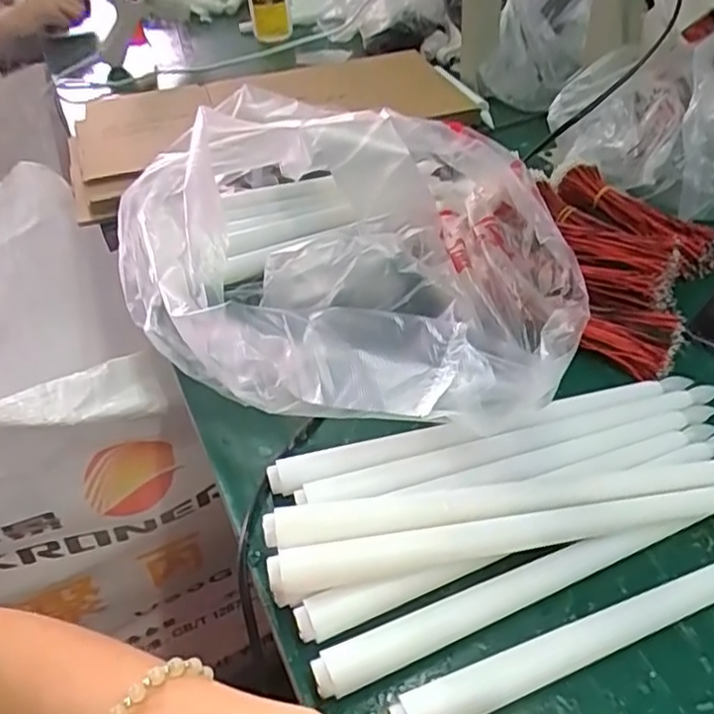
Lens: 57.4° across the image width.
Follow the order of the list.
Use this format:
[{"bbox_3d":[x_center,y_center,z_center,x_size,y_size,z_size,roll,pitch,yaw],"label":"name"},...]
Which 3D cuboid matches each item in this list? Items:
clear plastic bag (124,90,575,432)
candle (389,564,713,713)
[{"bbox_3d":[0.000,-0.086,0.429,0.319,0.107,0.266,21,50,27],"label":"clear plastic bag"},{"bbox_3d":[0.128,0.113,0.290,0.238,0.014,0.017,-19,45,-12],"label":"candle"}]

